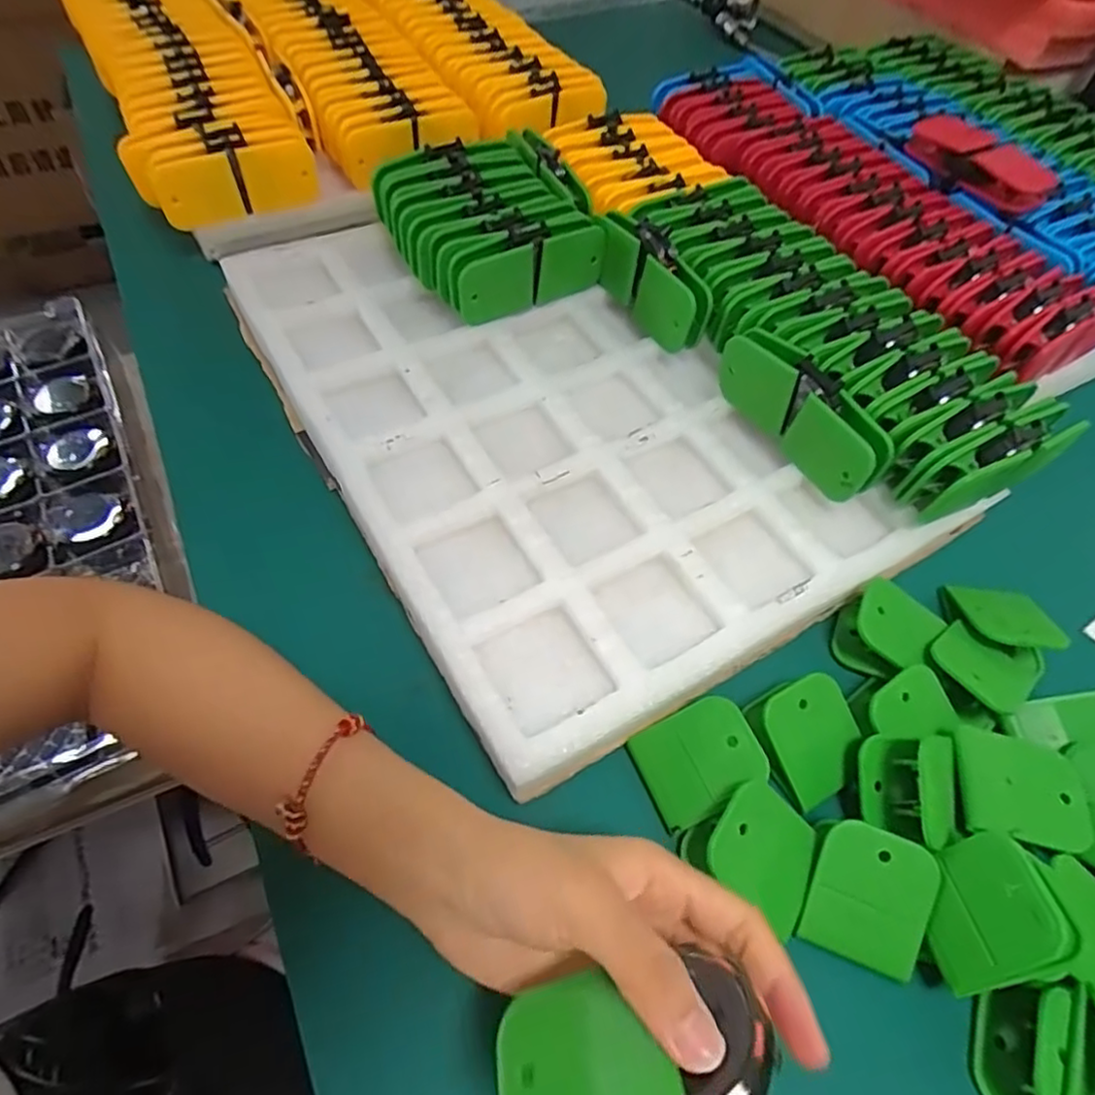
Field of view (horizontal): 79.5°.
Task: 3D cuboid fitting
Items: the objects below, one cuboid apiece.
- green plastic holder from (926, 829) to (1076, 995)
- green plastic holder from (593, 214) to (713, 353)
[{"bbox_3d":[0.178,0.147,0.266,0.018,0.051,0.047,25,33,-30],"label":"green plastic holder"},{"bbox_3d":[0.072,-0.187,0.460,0.026,0.059,0.104,-25,63,-19],"label":"green plastic holder"}]

